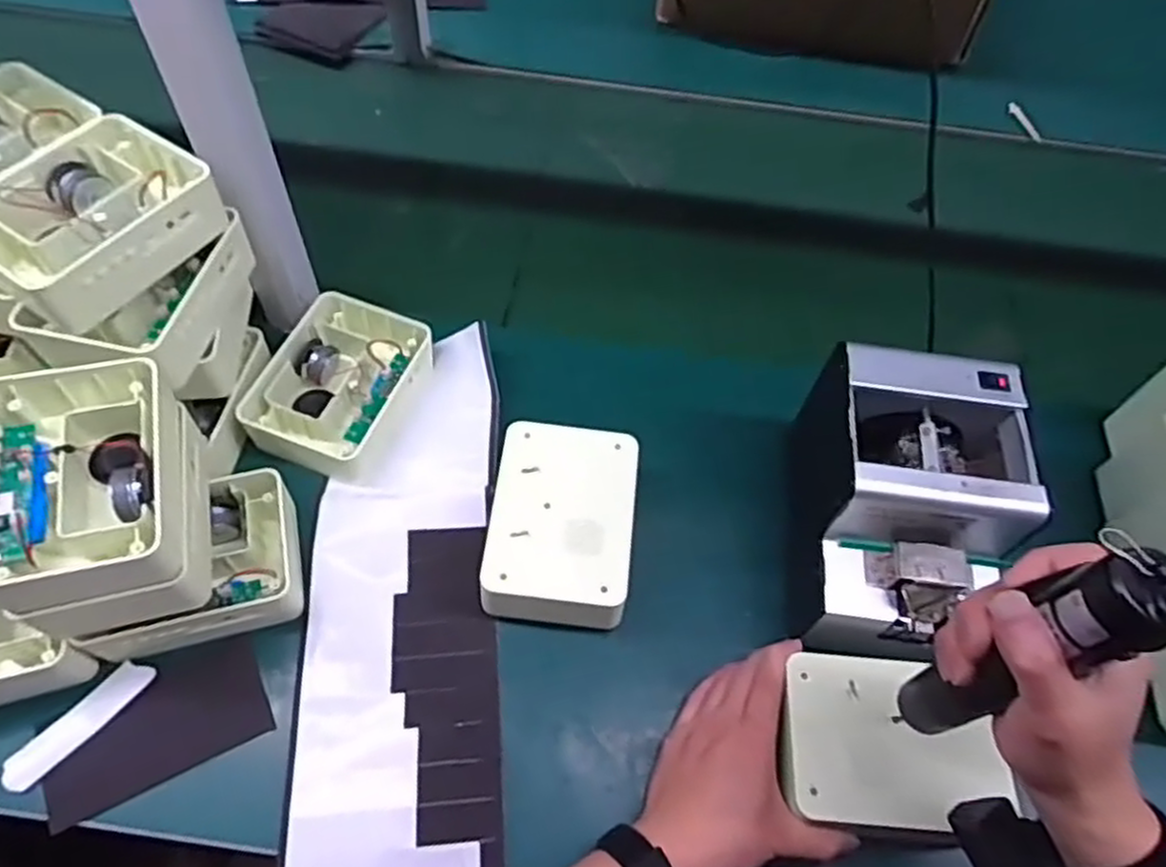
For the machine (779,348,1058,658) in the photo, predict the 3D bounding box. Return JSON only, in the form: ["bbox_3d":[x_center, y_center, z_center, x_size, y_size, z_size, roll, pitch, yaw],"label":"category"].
[{"bbox_3d":[0.230,0.054,0.533,0.134,0.128,0.175,6,57,0],"label":"machine"}]

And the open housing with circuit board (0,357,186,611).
[{"bbox_3d":[-0.316,0.031,0.473,0.110,0.049,0.151,-12,58,-11],"label":"open housing with circuit board"}]

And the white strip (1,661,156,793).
[{"bbox_3d":[-0.337,0.194,0.508,0.025,0.014,0.099,36,62,18],"label":"white strip"}]

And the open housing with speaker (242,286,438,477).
[{"bbox_3d":[-0.202,-0.045,0.636,0.111,0.045,0.149,16,57,7],"label":"open housing with speaker"}]

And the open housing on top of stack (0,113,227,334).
[{"bbox_3d":[-0.340,-0.150,0.524,0.110,0.049,0.144,29,60,15],"label":"open housing on top of stack"}]

